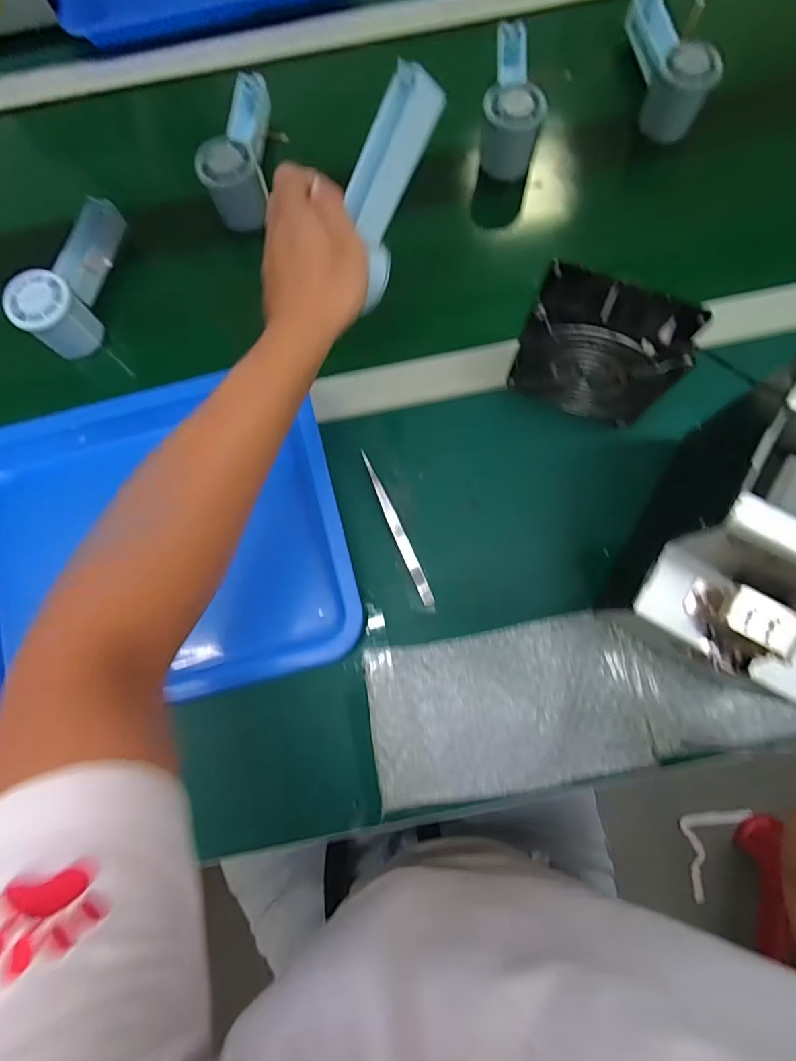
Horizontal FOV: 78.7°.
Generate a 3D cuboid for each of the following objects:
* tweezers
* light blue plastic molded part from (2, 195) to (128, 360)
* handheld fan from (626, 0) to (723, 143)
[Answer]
[{"bbox_3d":[-0.001,-0.003,0.421,0.011,0.009,0.141,-24,79,-4],"label":"tweezers"},{"bbox_3d":[-0.308,-0.243,0.461,0.050,0.053,0.150,10,79,3],"label":"light blue plastic molded part"},{"bbox_3d":[0.273,-0.481,0.487,0.059,0.041,0.177,0,78,1],"label":"handheld fan"}]

